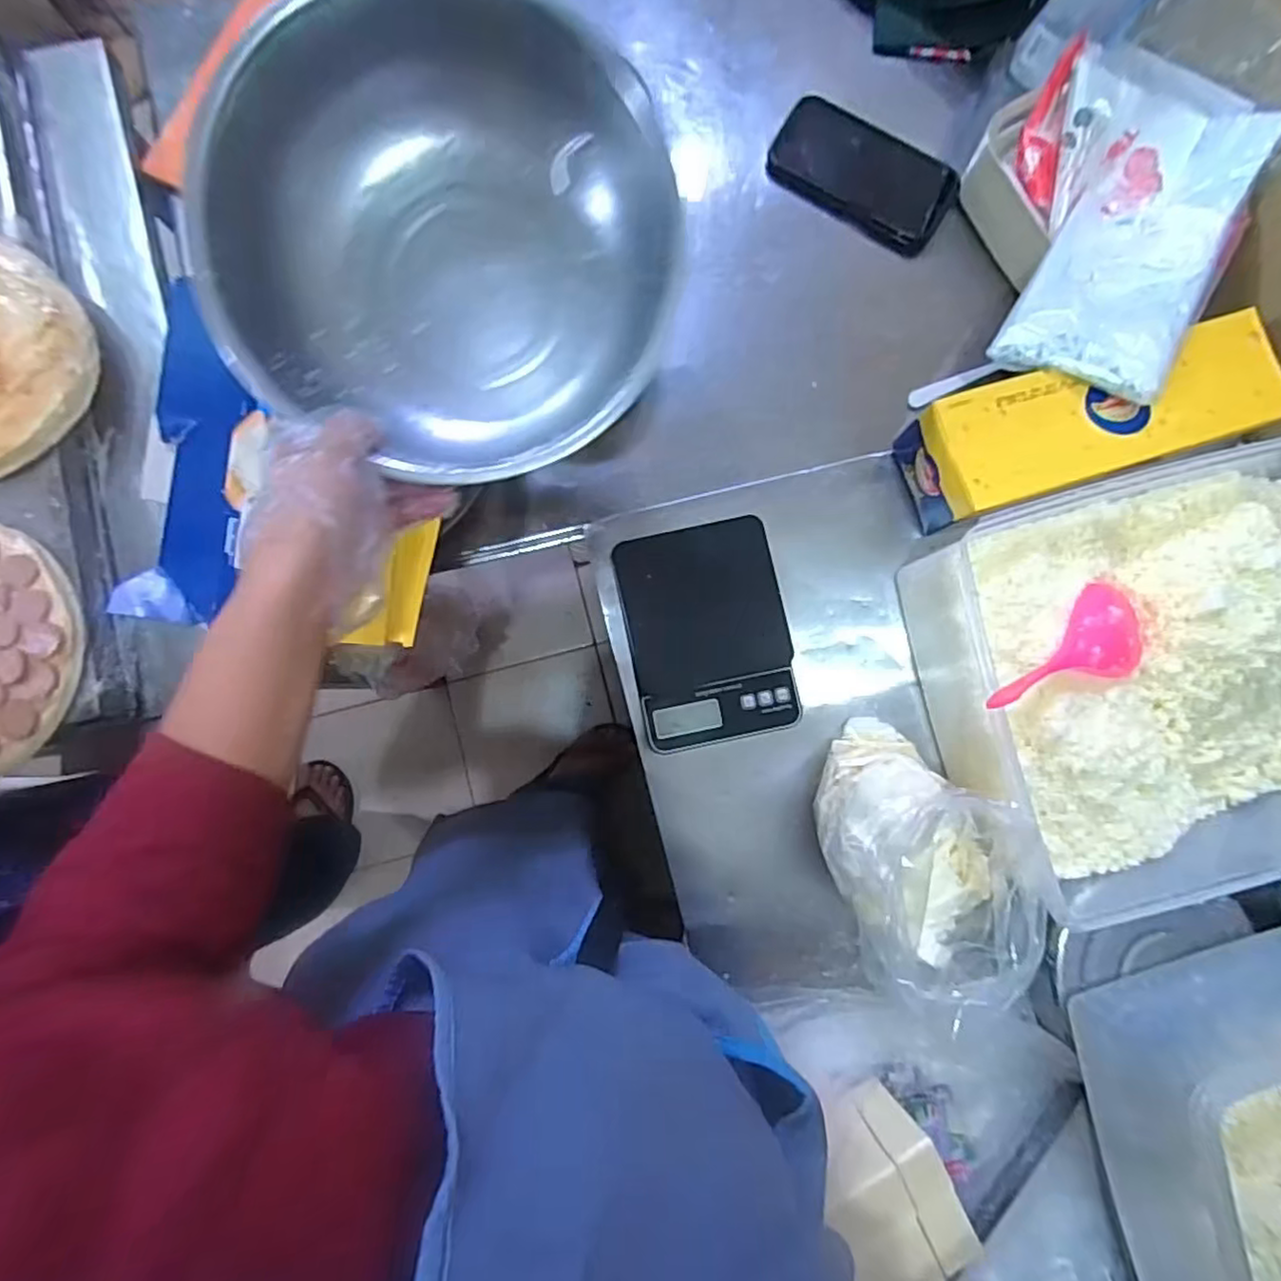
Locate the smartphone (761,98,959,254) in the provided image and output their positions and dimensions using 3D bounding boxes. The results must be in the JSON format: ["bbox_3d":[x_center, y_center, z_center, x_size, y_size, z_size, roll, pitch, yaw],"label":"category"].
[{"bbox_3d":[0.209,-0.441,0.625,0.171,0.013,0.092,31,85,0],"label":"smartphone"}]

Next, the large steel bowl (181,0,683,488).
[{"bbox_3d":[-0.106,-0.221,0.393,0.246,0.109,0.236,0,86,-3],"label":"large steel bowl"}]

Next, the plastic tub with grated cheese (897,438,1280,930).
[{"bbox_3d":[0.415,0.023,0.507,0.366,0.137,0.285,-12,86,-4],"label":"plastic tub with grated cheese"}]

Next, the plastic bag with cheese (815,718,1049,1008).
[{"bbox_3d":[0.198,0.147,0.480,0.113,0.141,0.159,-9,86,-3],"label":"plastic bag with cheese"}]

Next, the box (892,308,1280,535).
[{"bbox_3d":[0.360,-0.173,0.546,0.268,0.096,0.093,-16,87,-4],"label":"box"}]

